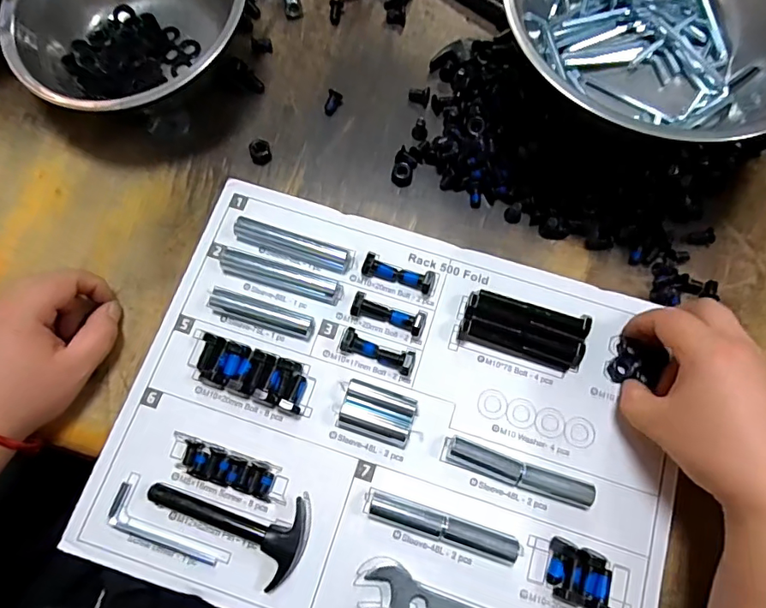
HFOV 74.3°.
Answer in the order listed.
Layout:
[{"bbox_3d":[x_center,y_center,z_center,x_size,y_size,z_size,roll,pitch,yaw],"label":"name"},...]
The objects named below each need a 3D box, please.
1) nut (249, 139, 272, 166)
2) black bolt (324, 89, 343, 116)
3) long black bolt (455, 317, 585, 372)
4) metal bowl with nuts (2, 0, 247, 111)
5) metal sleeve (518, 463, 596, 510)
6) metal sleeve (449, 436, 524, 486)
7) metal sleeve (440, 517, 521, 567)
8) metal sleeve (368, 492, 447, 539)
[{"bbox_3d":[-0.097,-0.121,0.403,0.016,0.013,0.015,0,73,0],"label":"nut"},{"bbox_3d":[-0.041,-0.166,0.418,0.011,0.012,0.020,20,74,5],"label":"black bolt"},{"bbox_3d":[0.098,0.027,0.357,0.086,0.015,0.018,16,74,4],"label":"long black bolt"},{"bbox_3d":[-0.196,-0.220,0.397,0.171,0.079,0.165,0,73,0],"label":"metal bowl with nuts"},{"bbox_3d":[0.113,0.119,0.331,0.049,0.014,0.016,16,74,4],"label":"metal sleeve"},{"bbox_3d":[0.068,0.103,0.334,0.048,0.016,0.014,21,74,6],"label":"metal sleeve"},{"bbox_3d":[0.064,0.150,0.321,0.051,0.015,0.018,21,74,6],"label":"metal sleeve"},{"bbox_3d":[0.015,0.136,0.325,0.047,0.013,0.017,16,74,4],"label":"metal sleeve"}]

